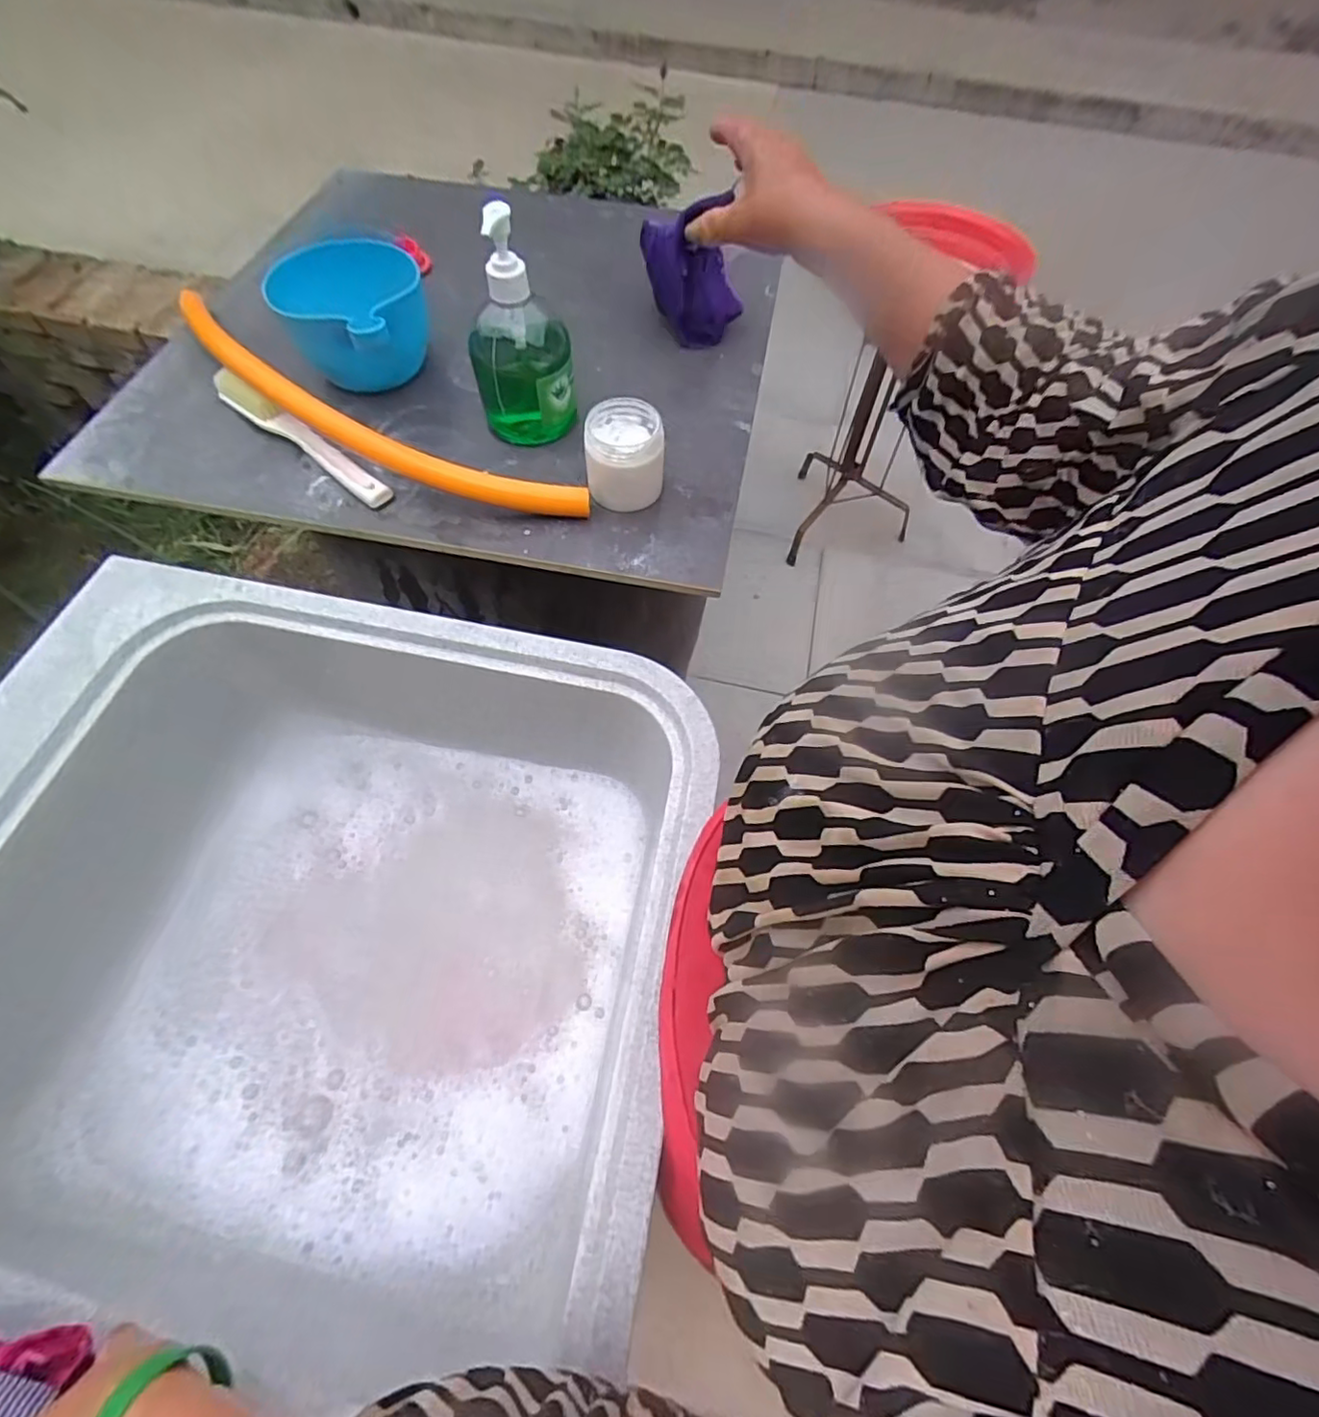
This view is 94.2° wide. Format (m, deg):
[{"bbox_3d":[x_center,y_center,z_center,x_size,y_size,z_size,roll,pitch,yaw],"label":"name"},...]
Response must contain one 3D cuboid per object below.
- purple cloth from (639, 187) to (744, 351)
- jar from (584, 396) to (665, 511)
[{"bbox_3d":[0.036,-0.461,0.636,0.059,0.115,0.107,-29,65,-18],"label":"purple cloth"},{"bbox_3d":[-0.029,-0.211,0.512,0.063,0.061,0.066,0,59,-3],"label":"jar"}]

